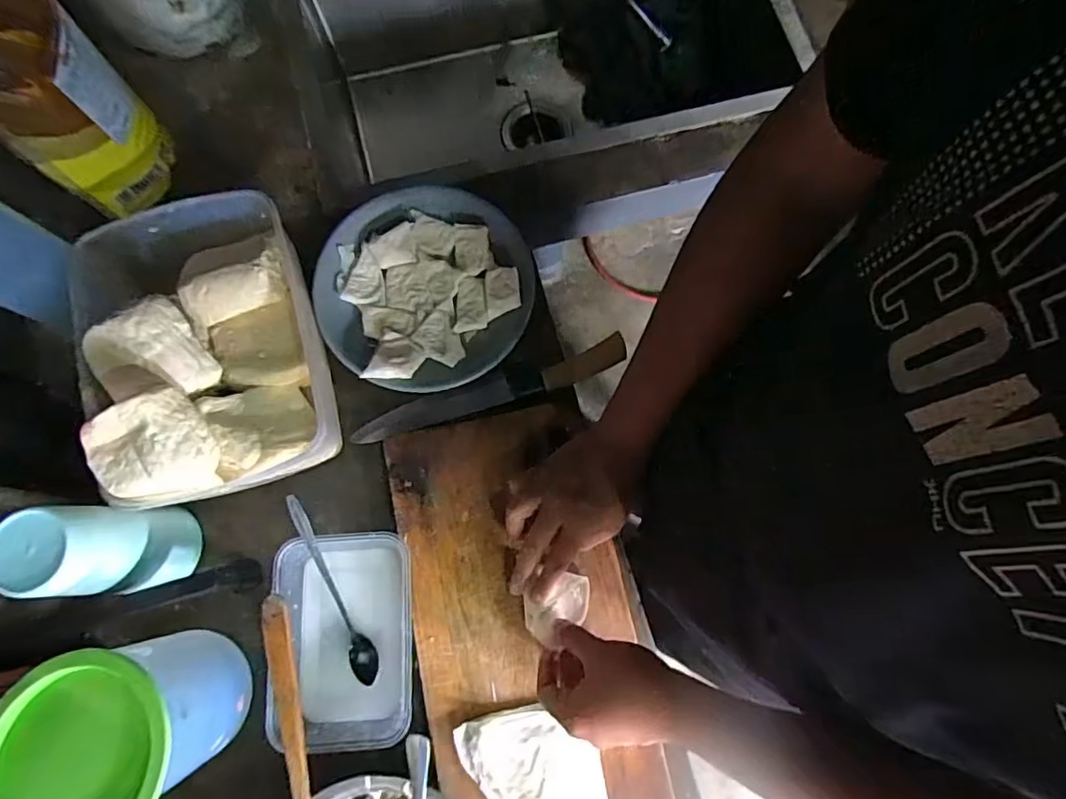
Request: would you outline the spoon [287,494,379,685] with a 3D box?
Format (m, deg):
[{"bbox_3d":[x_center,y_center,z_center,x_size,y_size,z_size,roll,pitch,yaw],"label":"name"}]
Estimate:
[{"bbox_3d":[-0.178,0.168,0.504,0.021,0.016,0.176,-23,93,-5],"label":"spoon"}]

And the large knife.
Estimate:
[{"bbox_3d":[-0.039,-0.007,0.567,0.277,0.021,0.032,-19,77,-4],"label":"large knife"}]

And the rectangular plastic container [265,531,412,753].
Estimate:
[{"bbox_3d":[-0.164,0.207,0.501,0.112,0.059,0.168,-5,77,-1],"label":"rectangular plastic container"}]

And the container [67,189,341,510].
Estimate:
[{"bbox_3d":[-0.292,-0.049,0.509,0.182,0.117,0.264,-15,77,-3],"label":"container"}]

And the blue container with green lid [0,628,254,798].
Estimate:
[{"bbox_3d":[-0.293,0.244,0.425,0.105,0.151,0.117,-33,79,-7],"label":"blue container with green lid"}]

